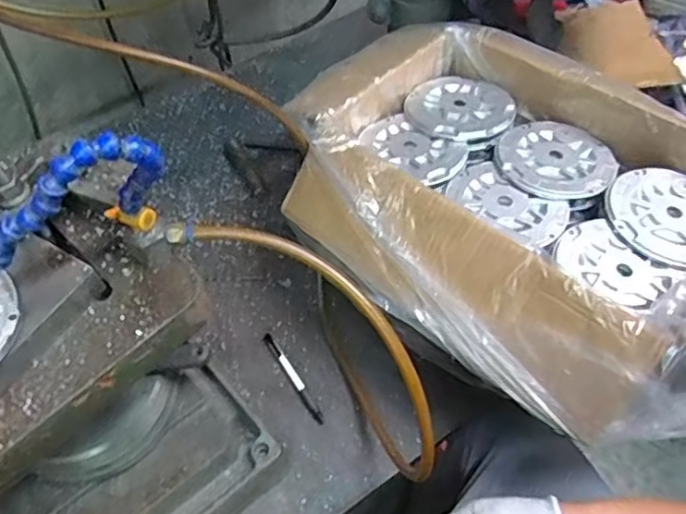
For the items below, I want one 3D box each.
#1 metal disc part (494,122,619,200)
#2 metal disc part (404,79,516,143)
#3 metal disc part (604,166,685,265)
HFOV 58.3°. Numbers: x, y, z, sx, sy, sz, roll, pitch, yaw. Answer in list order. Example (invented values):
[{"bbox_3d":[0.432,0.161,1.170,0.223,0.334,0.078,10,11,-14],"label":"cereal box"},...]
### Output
[{"bbox_3d":[0.252,-0.117,0.727,0.133,0.011,0.122,-2,52,3],"label":"metal disc part"},{"bbox_3d":[0.151,-0.194,0.794,0.129,0.012,0.127,-2,52,3],"label":"metal disc part"},{"bbox_3d":[0.350,-0.052,0.663,0.127,0.013,0.116,-2,52,3],"label":"metal disc part"}]

